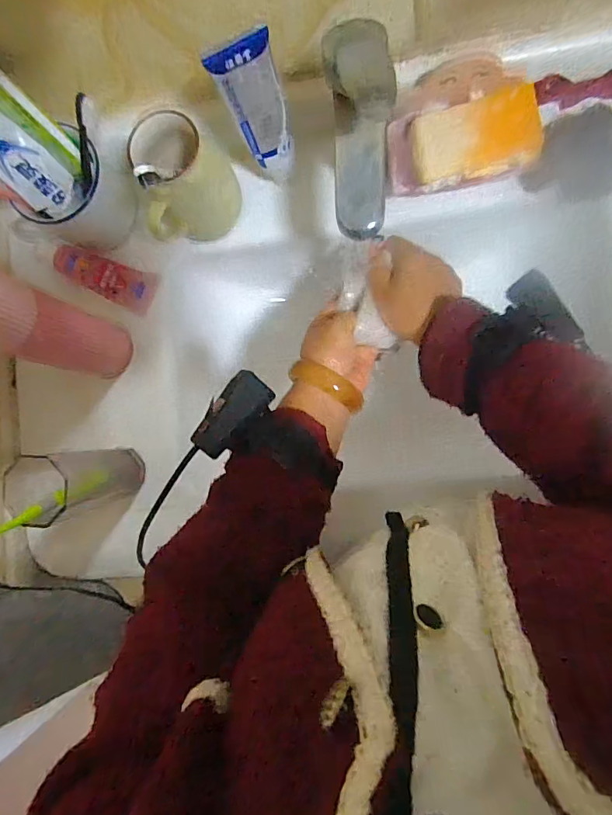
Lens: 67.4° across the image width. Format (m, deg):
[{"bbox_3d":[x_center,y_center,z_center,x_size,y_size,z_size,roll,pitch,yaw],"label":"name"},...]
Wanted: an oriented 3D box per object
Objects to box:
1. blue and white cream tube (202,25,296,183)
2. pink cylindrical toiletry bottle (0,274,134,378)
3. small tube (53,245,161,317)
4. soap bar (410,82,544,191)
[{"bbox_3d":[-0.037,-0.251,0.398,0.048,0.141,0.027,-25,84,6],"label":"blue and white cream tube"},{"bbox_3d":[-0.225,-0.069,0.407,0.054,0.203,0.055,0,87,8],"label":"pink cylindrical toiletry bottle"},{"bbox_3d":[-0.221,-0.145,0.506,0.108,0.020,0.045,22,90,-9],"label":"small tube"},{"bbox_3d":[0.157,-0.253,0.426,0.109,0.025,0.068,-12,86,7],"label":"soap bar"}]

